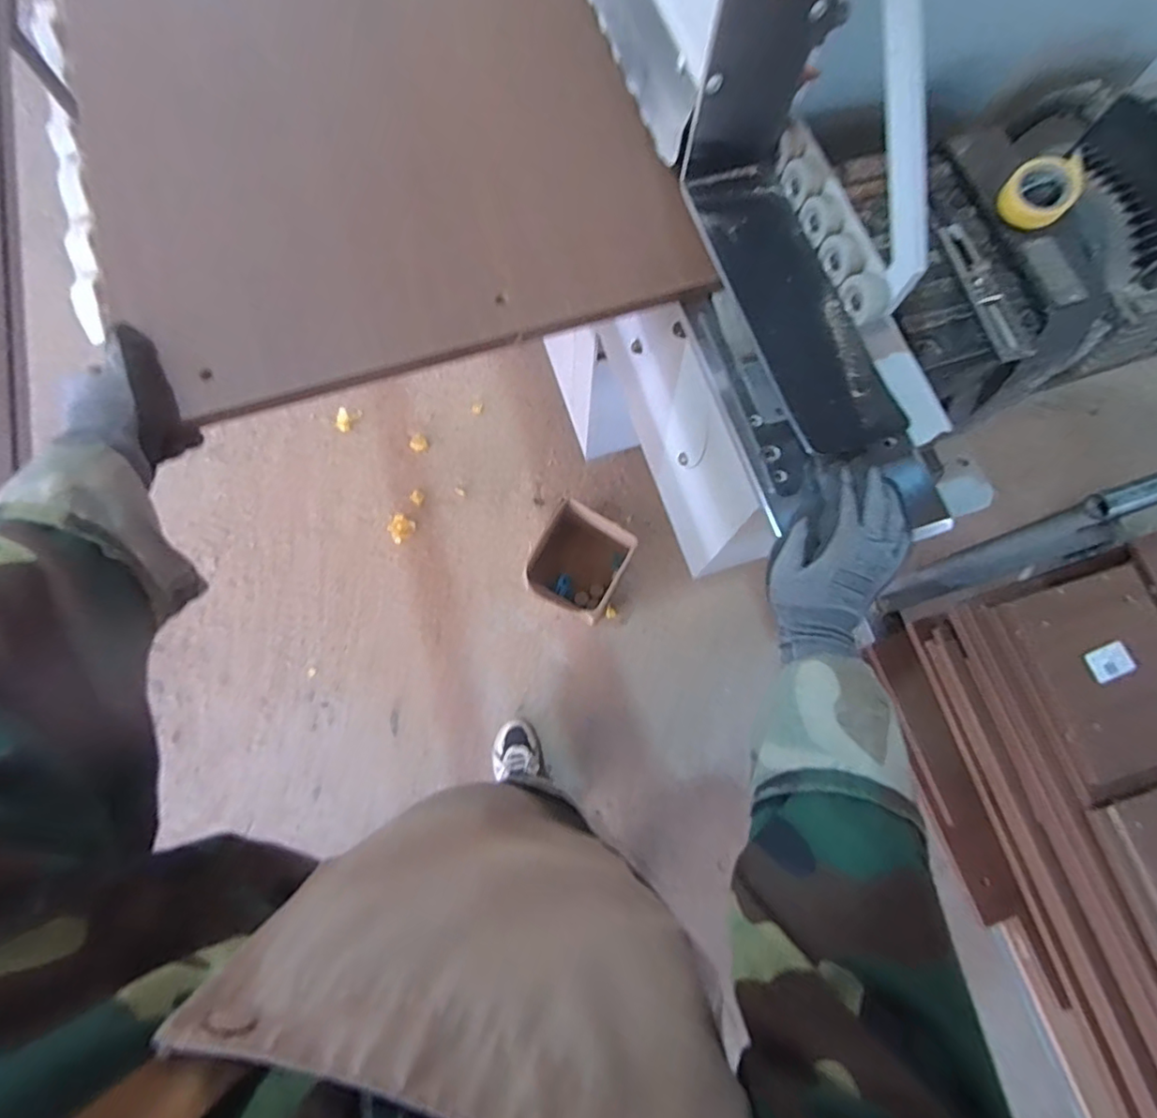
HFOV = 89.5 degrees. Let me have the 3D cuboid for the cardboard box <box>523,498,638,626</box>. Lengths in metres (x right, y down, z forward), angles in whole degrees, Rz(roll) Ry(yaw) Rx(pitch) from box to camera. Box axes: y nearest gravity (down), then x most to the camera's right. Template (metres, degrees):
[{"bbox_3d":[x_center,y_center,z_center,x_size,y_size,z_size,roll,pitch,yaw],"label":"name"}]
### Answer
[{"bbox_3d":[0.000,0.020,1.287,0.186,0.167,0.211,28,76,6],"label":"cardboard box"}]

